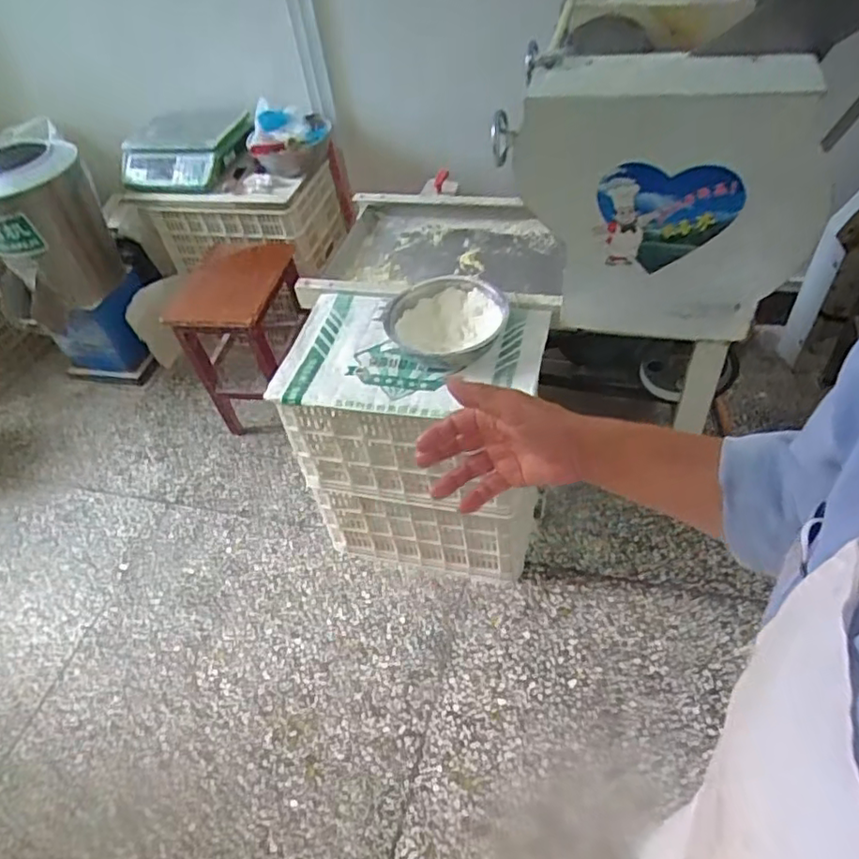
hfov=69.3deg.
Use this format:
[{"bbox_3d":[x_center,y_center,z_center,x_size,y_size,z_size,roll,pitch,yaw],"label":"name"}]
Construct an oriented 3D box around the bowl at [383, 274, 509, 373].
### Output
[{"bbox_3d":[0.042,-0.220,1.248,0.239,0.075,0.211,31,59,31],"label":"bowl"}]

